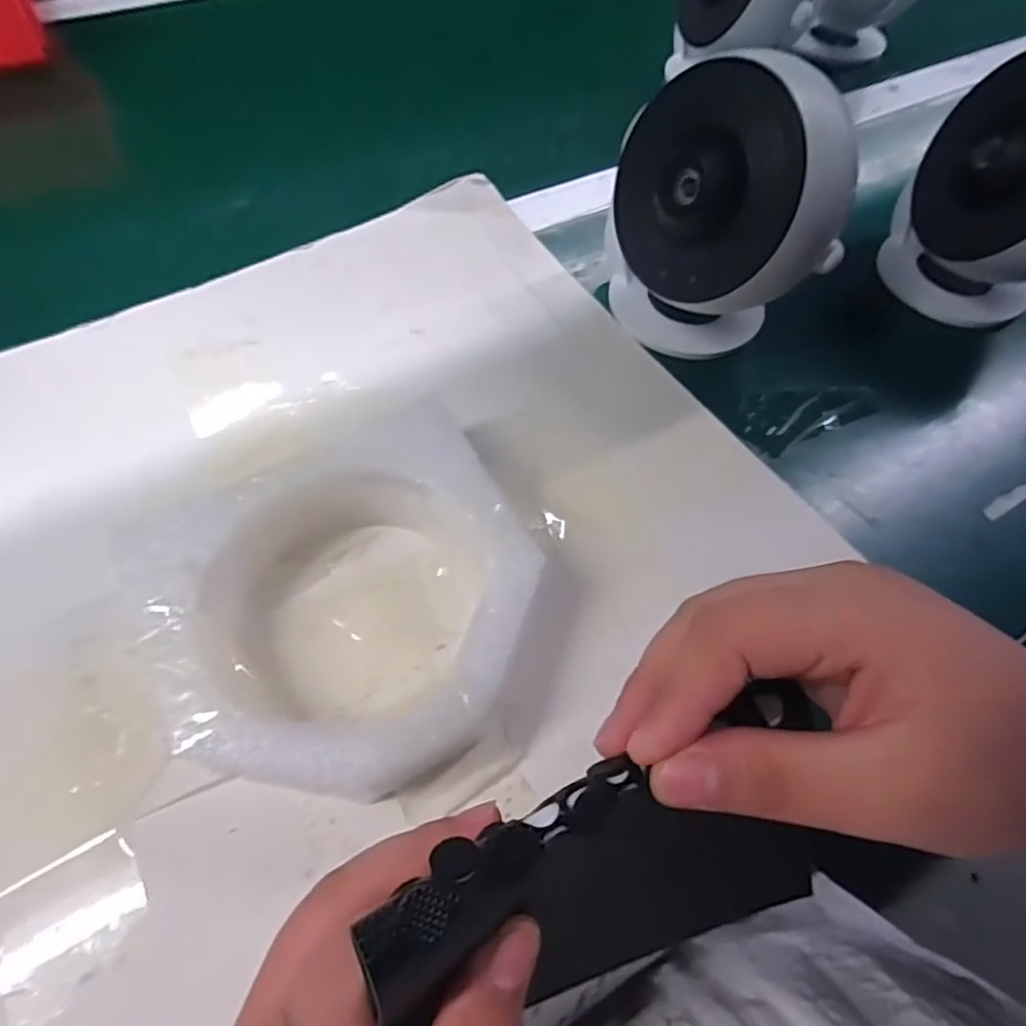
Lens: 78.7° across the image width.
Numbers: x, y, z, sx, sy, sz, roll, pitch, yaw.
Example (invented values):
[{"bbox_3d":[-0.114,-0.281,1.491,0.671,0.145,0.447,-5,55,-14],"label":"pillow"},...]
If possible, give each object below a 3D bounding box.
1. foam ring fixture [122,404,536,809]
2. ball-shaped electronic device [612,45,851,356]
[{"bbox_3d":[-0.063,0.035,0.255,0.143,0.038,0.144,2,59,-3],"label":"foam ring fixture"},{"bbox_3d":[0.104,-0.153,0.324,0.076,0.130,0.111,-23,63,-17],"label":"ball-shaped electronic device"}]

